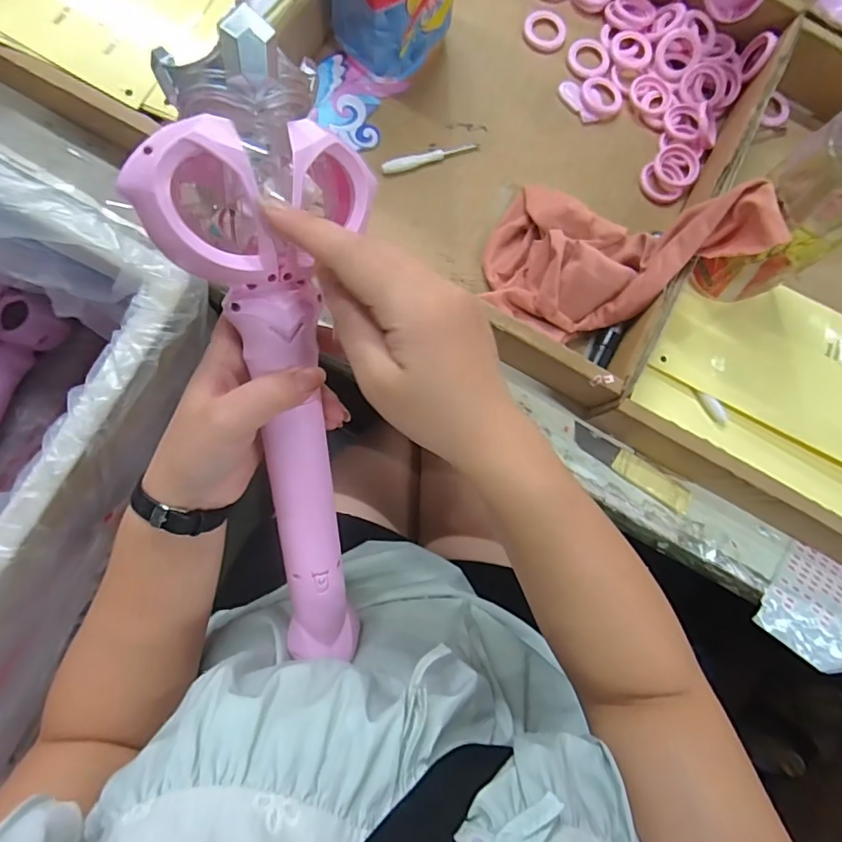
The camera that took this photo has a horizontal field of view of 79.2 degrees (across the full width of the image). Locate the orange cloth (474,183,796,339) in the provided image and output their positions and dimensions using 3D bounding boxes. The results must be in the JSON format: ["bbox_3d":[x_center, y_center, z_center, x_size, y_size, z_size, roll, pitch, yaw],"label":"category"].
[{"bbox_3d":[0.144,-0.129,0.373,0.193,0.048,0.117,-4,81,19],"label":"orange cloth"}]

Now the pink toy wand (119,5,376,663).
[{"bbox_3d":[-0.074,-0.005,0.286,0.094,0.049,0.342,-3,117,-5],"label":"pink toy wand"}]

